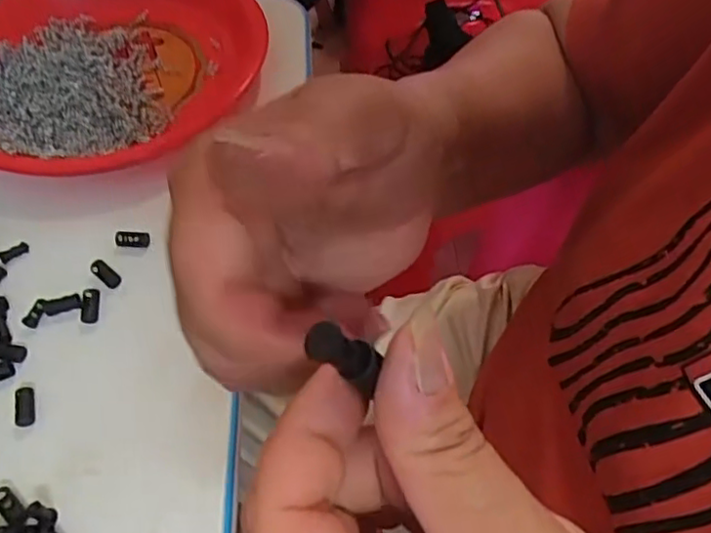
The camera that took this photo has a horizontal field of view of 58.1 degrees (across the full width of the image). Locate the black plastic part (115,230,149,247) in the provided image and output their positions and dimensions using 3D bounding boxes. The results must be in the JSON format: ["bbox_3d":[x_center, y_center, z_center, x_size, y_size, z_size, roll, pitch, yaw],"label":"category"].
[{"bbox_3d":[-0.130,-0.016,0.372,0.020,0.004,0.008,3,55,4],"label":"black plastic part"}]

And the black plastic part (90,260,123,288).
[{"bbox_3d":[-0.143,0.003,0.366,0.022,0.006,0.010,38,65,25],"label":"black plastic part"}]

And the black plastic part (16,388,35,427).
[{"bbox_3d":[-0.166,0.070,0.320,0.008,0.006,0.021,-12,55,-6],"label":"black plastic part"}]

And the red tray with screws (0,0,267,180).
[{"bbox_3d":[-0.181,-0.149,0.451,0.222,0.027,0.222,-15,56,-8],"label":"red tray with screws"}]

